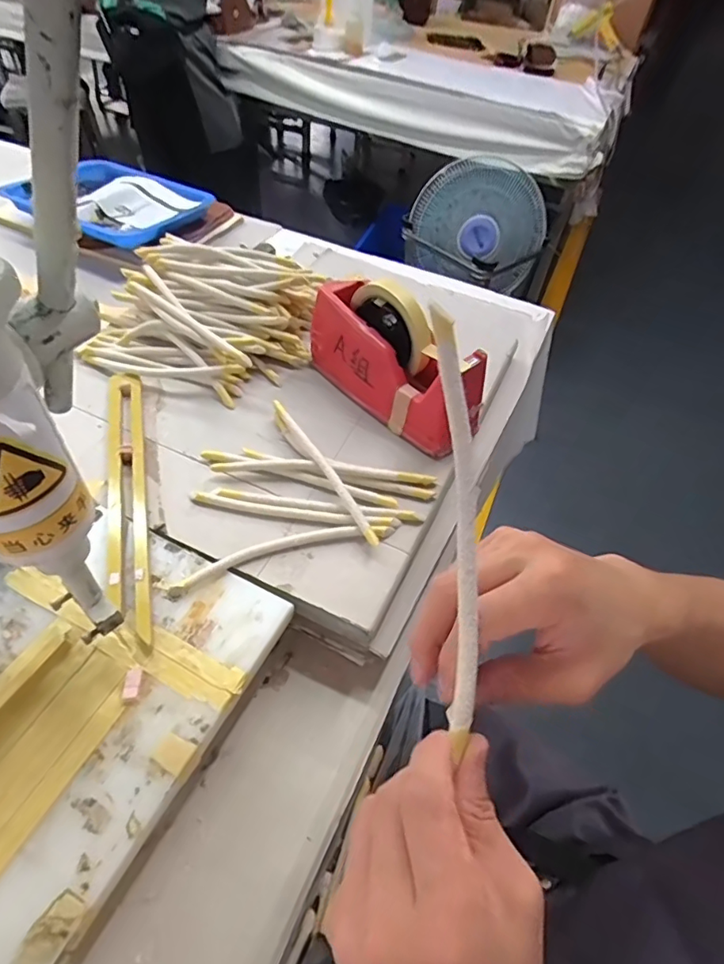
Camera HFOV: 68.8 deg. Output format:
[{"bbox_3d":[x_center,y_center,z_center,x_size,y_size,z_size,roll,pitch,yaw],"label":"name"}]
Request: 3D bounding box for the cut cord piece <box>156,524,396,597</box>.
[{"bbox_3d":[-0.068,0.058,0.443,0.194,0.013,0.025,-13,53,-17],"label":"cut cord piece"}]

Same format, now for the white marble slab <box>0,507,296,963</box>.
[{"bbox_3d":[-0.209,0.157,0.352,0.198,0.012,0.296,24,51,13],"label":"white marble slab"}]

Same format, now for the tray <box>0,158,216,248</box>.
[{"bbox_3d":[-0.413,-0.461,0.868,0.261,0.040,0.224,27,52,16],"label":"tray"}]

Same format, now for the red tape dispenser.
[{"bbox_3d":[0.032,-0.133,0.544,0.204,0.118,0.069,37,56,23],"label":"red tape dispenser"}]

